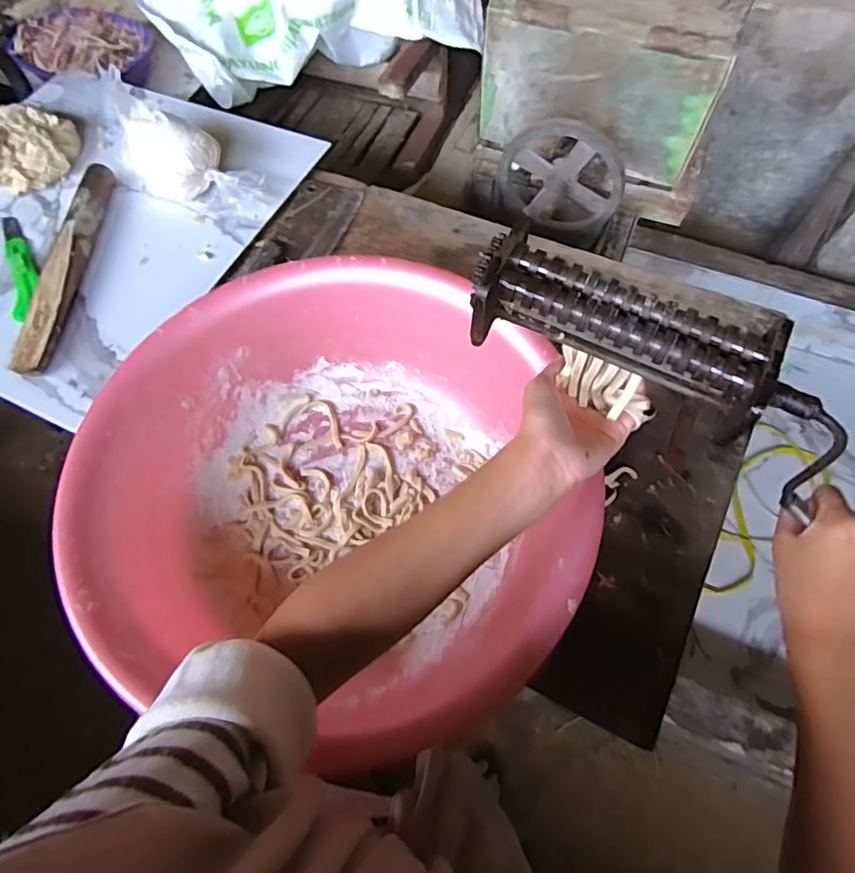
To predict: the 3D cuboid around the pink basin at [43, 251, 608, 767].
[{"bbox_3d":[-0.090,0.054,0.492,0.365,0.119,0.393,-1,65,2],"label":"pink basin"}]

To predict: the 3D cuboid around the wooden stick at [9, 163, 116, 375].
[{"bbox_3d":[-0.428,-0.209,0.678,0.034,0.037,0.309,0,65,2],"label":"wooden stick"}]

